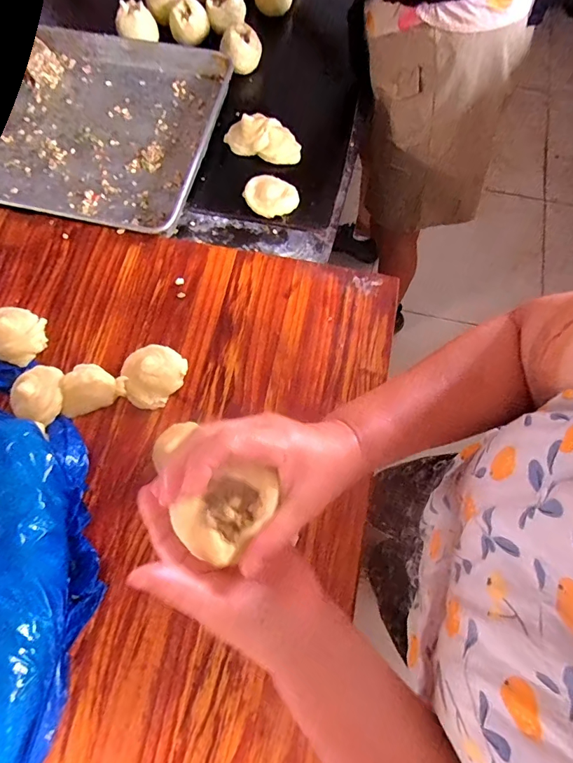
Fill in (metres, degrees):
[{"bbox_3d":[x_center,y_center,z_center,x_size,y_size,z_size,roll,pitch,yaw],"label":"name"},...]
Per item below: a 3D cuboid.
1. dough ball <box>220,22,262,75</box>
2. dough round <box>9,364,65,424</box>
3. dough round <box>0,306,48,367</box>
[{"bbox_3d":[-0.084,-0.618,0.768,0.072,0.051,0.058,-7,73,0],"label":"dough ball"},{"bbox_3d":[-0.328,0.017,0.555,0.067,0.035,0.073,0,73,2],"label":"dough round"},{"bbox_3d":[-0.387,-0.068,0.590,0.084,0.030,0.077,0,73,2],"label":"dough round"}]

